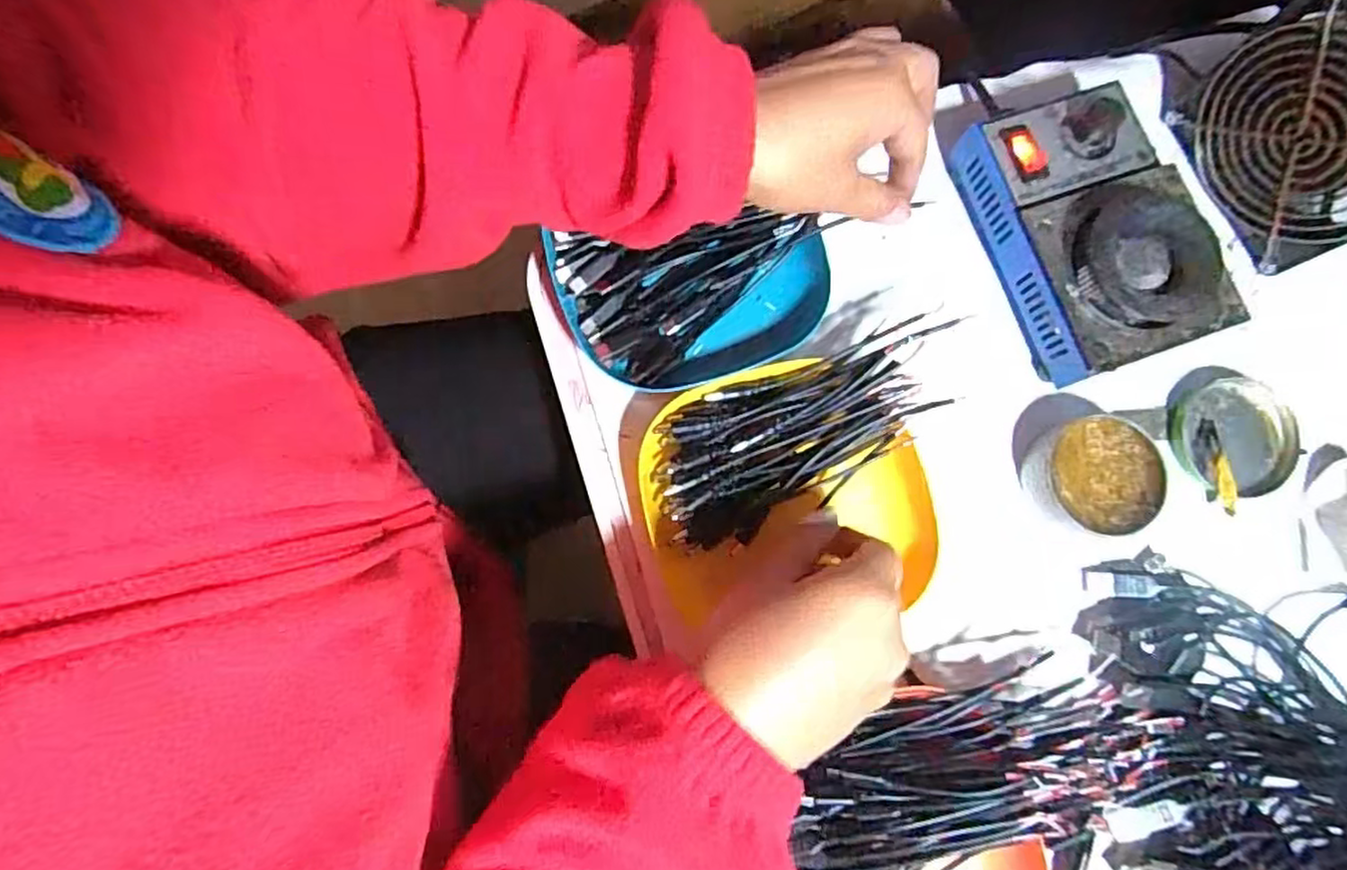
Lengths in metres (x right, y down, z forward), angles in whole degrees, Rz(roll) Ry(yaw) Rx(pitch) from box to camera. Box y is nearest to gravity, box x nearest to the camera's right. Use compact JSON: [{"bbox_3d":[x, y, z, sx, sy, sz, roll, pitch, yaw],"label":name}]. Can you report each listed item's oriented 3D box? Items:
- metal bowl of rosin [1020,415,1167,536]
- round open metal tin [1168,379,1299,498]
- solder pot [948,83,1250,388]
[{"bbox_3d":[0.225,0.020,0.383,0.059,0.026,0.061,0,80,-1],"label":"metal bowl of rosin"},{"bbox_3d":[0.310,0.001,0.395,0.061,0.010,0.064,0,80,-1],"label":"round open metal tin"},{"bbox_3d":[0.224,-0.112,0.383,0.096,0.051,0.151,-21,81,-5],"label":"solder pot"}]

